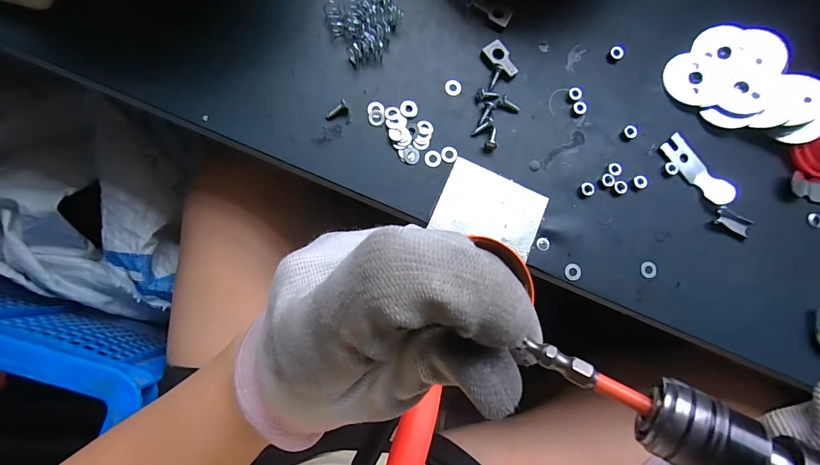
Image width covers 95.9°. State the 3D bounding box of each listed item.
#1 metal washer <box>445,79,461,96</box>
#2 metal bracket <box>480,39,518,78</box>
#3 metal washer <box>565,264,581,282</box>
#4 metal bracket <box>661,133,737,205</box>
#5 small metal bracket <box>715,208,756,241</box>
[{"bbox_3d":[0.033,-0.110,0.280,0.012,0.004,0.013,1,84,-6],"label":"metal washer"},{"bbox_3d":[0.070,-0.132,0.285,0.018,0.005,0.032,-36,88,-9],"label":"metal bracket"},{"bbox_3d":[0.119,0.029,0.270,0.012,0.004,0.012,6,79,2],"label":"metal washer"},{"bbox_3d":[0.223,-0.048,0.285,0.020,0.009,0.062,-42,89,-9],"label":"metal bracket"},{"bbox_3d":[0.250,-0.007,0.285,0.031,0.004,0.016,23,82,-3],"label":"small metal bracket"}]

